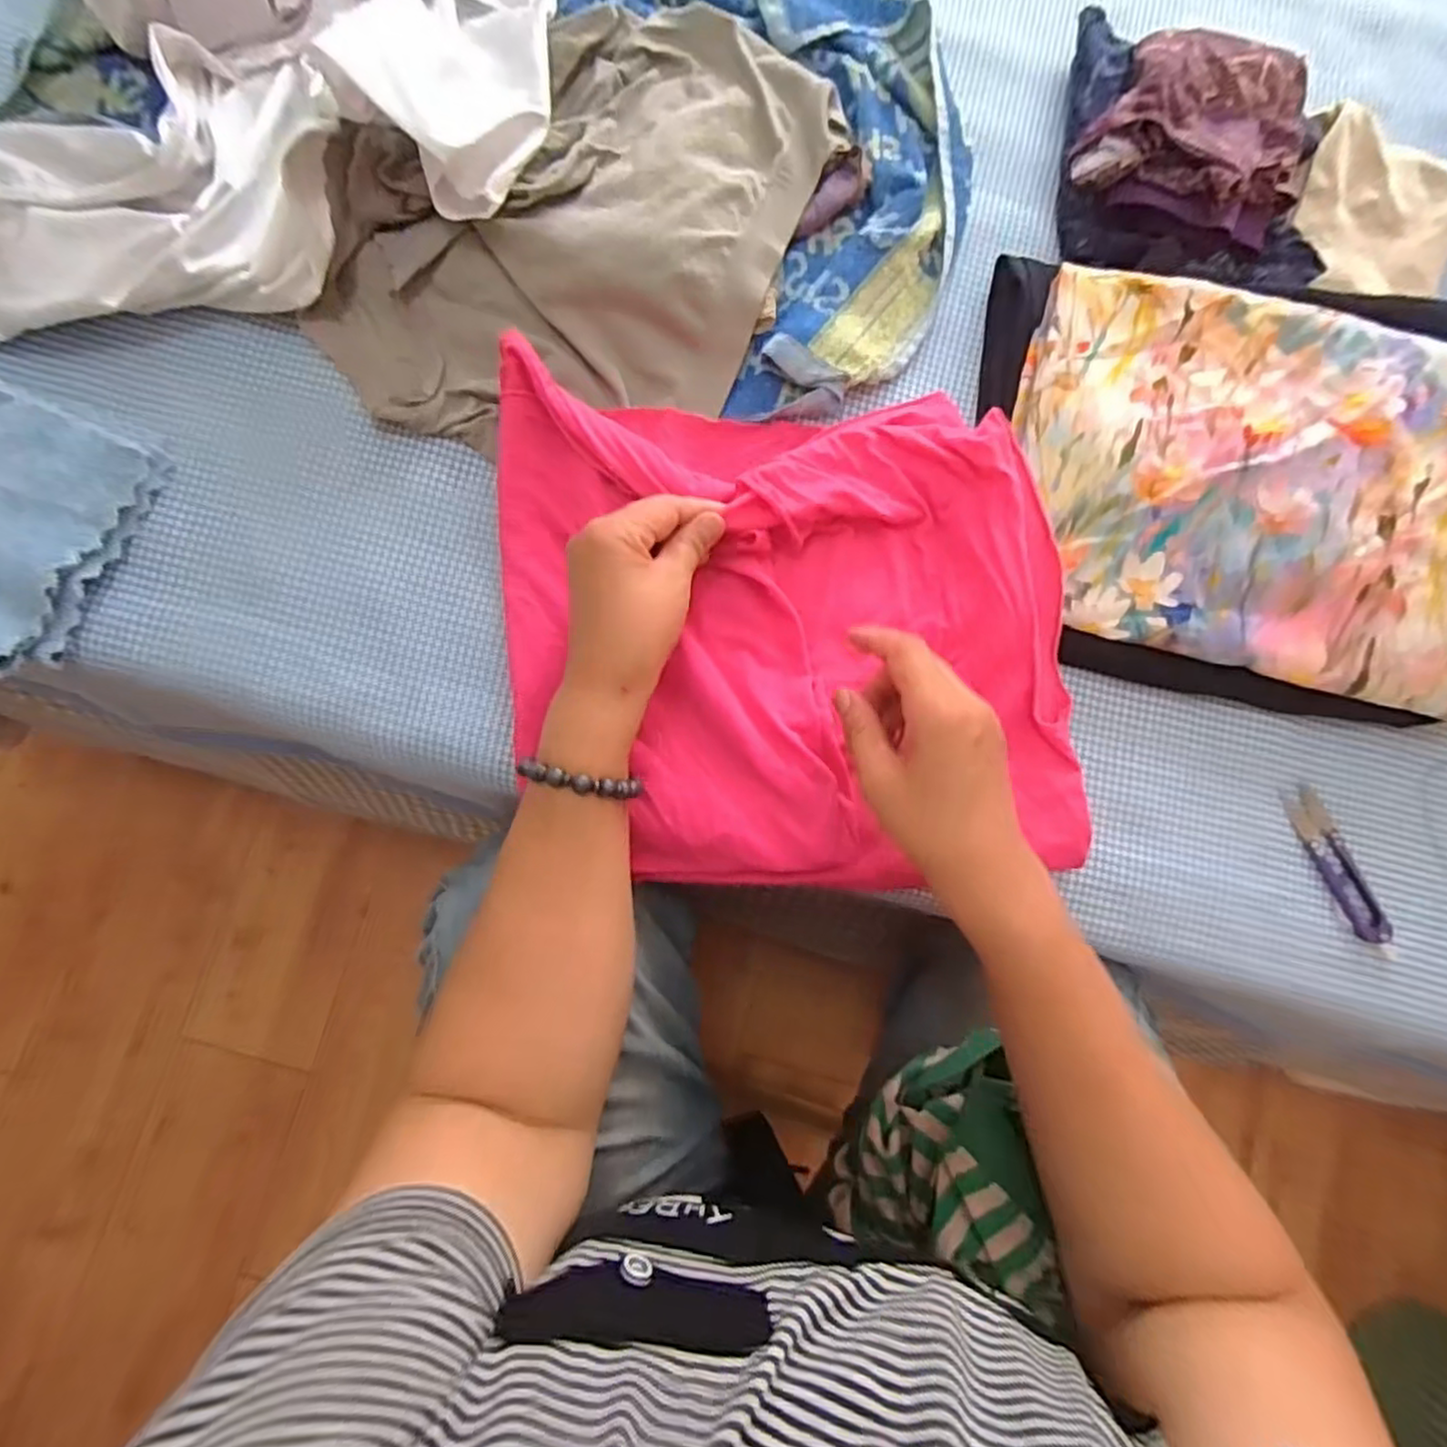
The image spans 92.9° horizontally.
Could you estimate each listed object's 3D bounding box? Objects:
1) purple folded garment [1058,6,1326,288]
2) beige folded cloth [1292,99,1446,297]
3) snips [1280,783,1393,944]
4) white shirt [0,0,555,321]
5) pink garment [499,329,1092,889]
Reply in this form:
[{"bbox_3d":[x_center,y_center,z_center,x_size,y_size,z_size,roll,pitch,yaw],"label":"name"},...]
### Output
[{"bbox_3d":[0.309,-0.376,0.448,0.167,0.051,0.180,7,83,-3],"label":"purple folded garment"},{"bbox_3d":[0.439,-0.339,0.465,0.107,0.029,0.121,17,82,-1],"label":"beige folded cloth"},{"bbox_3d":[0.378,0.086,0.422,0.022,0.009,0.099,-24,85,-6],"label":"snips"},{"bbox_3d":[-0.312,-0.431,0.394,0.412,0.079,0.396,-8,84,-5],"label":"white shirt"},{"bbox_3d":[0.038,-0.053,0.398,0.320,0.043,0.287,-2,83,-4],"label":"pink garment"}]

